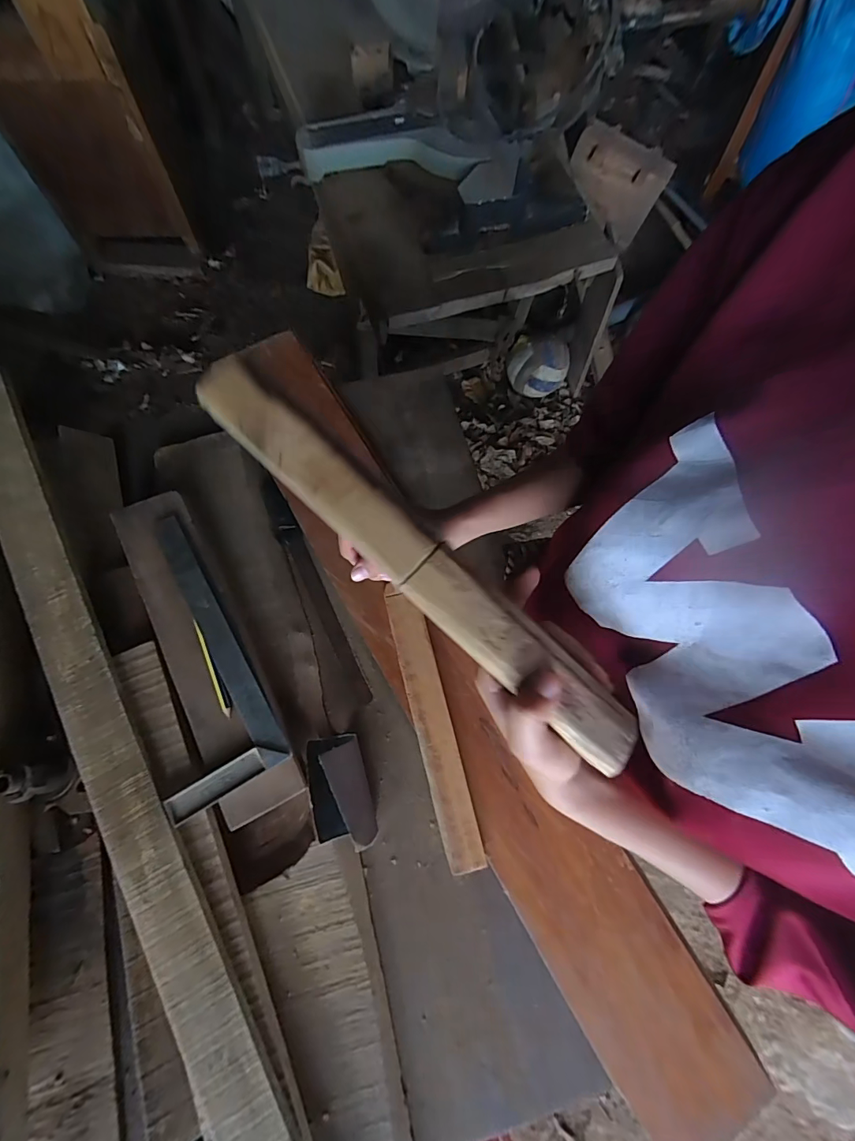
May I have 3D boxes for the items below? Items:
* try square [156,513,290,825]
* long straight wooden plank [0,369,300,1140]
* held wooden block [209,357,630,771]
[{"bbox_3d":[-0.260,0.087,0.463,0.116,0.018,0.294,-28,75,-10],"label":"try square"},{"bbox_3d":[-0.300,0.185,0.433,0.061,0.020,0.933,-27,79,-11],"label":"long straight wooden plank"},{"bbox_3d":[-0.006,-0.006,0.246,0.301,0.016,0.039,42,76,2],"label":"held wooden block"}]

